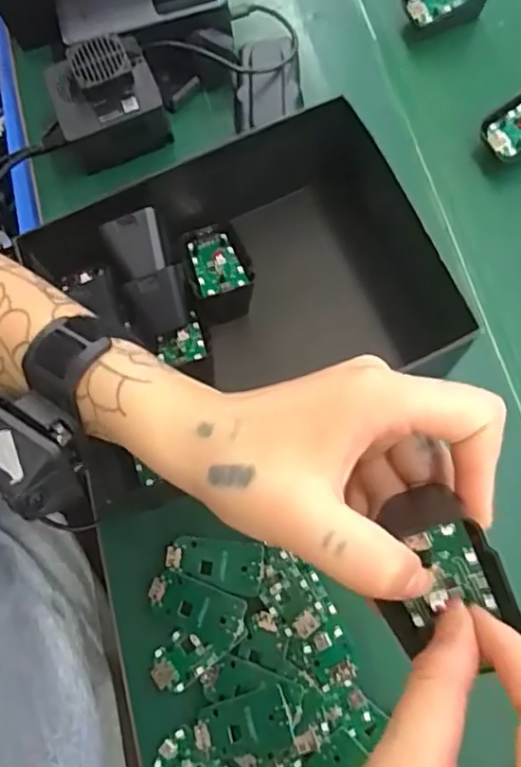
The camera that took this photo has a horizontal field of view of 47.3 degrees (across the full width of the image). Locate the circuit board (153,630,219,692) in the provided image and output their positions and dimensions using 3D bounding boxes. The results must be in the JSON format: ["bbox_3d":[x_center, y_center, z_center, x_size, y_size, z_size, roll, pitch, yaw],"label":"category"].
[{"bbox_3d":[-0.051,0.175,0.376,0.044,0.008,0.029,-42,77,-8],"label":"circuit board"}]

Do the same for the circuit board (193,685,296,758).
[{"bbox_3d":[-0.009,0.205,0.354,0.061,0.007,0.034,-24,78,17],"label":"circuit board"}]

